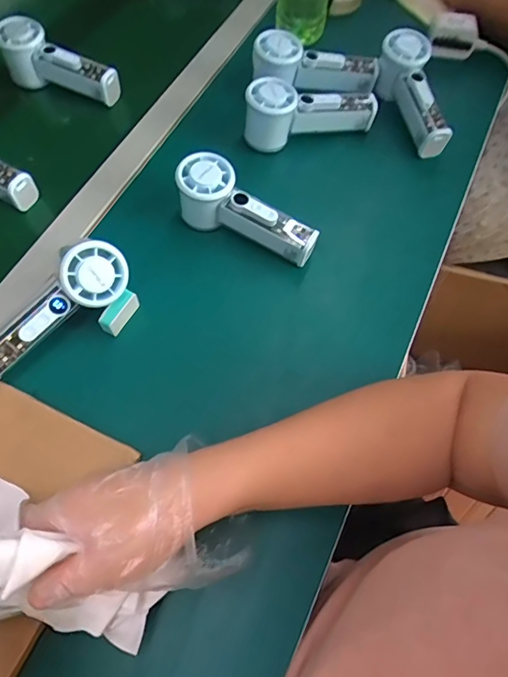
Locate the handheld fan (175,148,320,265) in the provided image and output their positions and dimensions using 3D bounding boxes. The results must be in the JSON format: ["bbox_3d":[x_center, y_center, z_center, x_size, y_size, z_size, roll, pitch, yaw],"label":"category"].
[{"bbox_3d":[-0.010,-0.125,0.477,0.154,0.064,0.054,32,67,0],"label":"handheld fan"}]

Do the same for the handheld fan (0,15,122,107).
[{"bbox_3d":[-0.242,-0.337,0.571,0.150,0.058,0.050,27,67,13],"label":"handheld fan"}]

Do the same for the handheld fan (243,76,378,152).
[{"bbox_3d":[0.066,-0.260,0.535,0.154,0.061,0.048,-5,64,-3],"label":"handheld fan"}]

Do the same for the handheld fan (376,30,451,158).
[{"bbox_3d":[0.198,-0.297,0.555,0.055,0.069,0.158,-17,82,-8],"label":"handheld fan"}]

